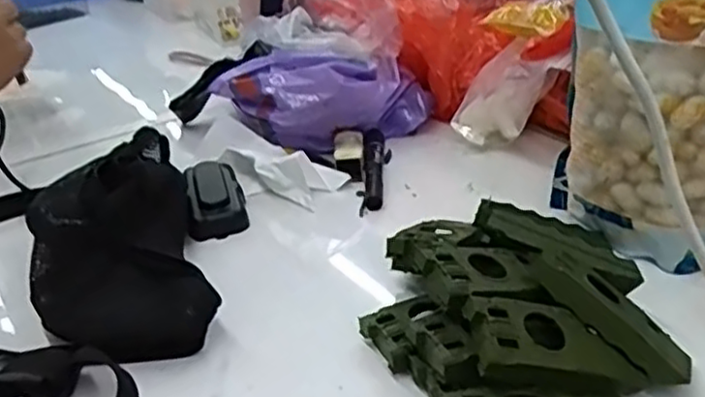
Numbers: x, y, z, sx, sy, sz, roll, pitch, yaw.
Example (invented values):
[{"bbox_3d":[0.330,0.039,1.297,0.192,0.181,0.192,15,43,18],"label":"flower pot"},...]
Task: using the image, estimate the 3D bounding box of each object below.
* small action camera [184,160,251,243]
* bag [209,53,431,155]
[{"bbox_3d":[-0.124,-0.001,0.639,0.048,0.031,0.100,-10,29,-11],"label":"small action camera"},{"bbox_3d":[-0.033,-0.098,0.728,0.227,0.094,0.103,-4,28,1],"label":"bag"}]

